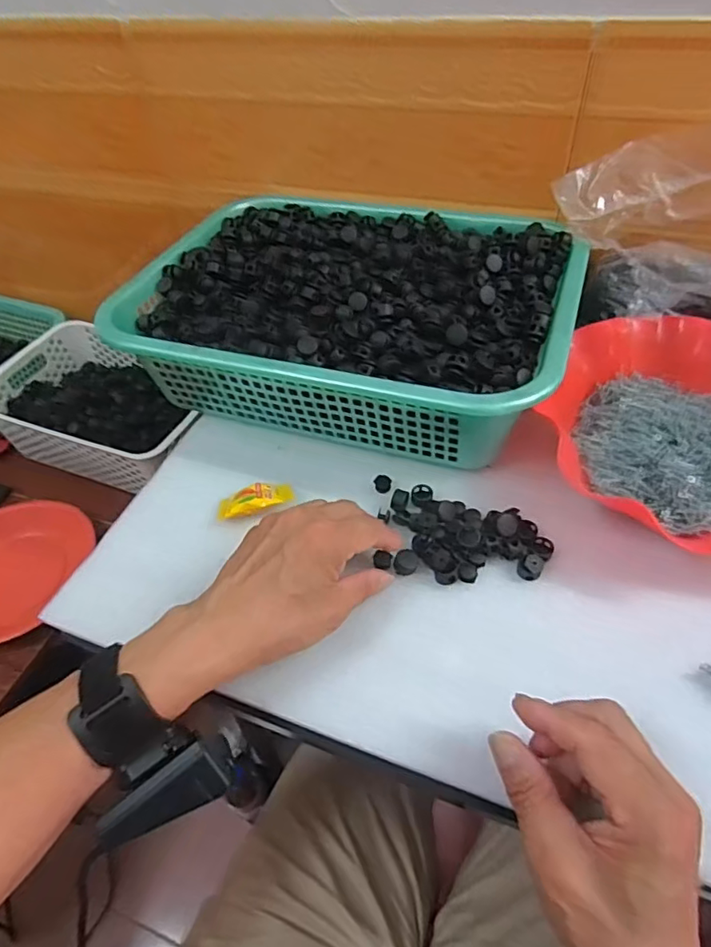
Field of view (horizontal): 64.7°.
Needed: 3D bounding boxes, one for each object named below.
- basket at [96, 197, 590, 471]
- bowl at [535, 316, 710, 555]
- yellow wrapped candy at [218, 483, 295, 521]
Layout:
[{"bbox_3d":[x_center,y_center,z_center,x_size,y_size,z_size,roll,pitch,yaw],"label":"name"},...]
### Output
[{"bbox_3d":[-0.002,-0.155,0.528,0.384,0.081,0.280,13,52,16],"label":"basket"},{"bbox_3d":[0.257,-0.037,0.433,0.190,0.062,0.198,-2,50,3],"label":"bowl"},{"bbox_3d":[-0.079,0.022,0.446,0.060,0.014,0.029,-23,52,-14],"label":"yellow wrapped candy"}]

